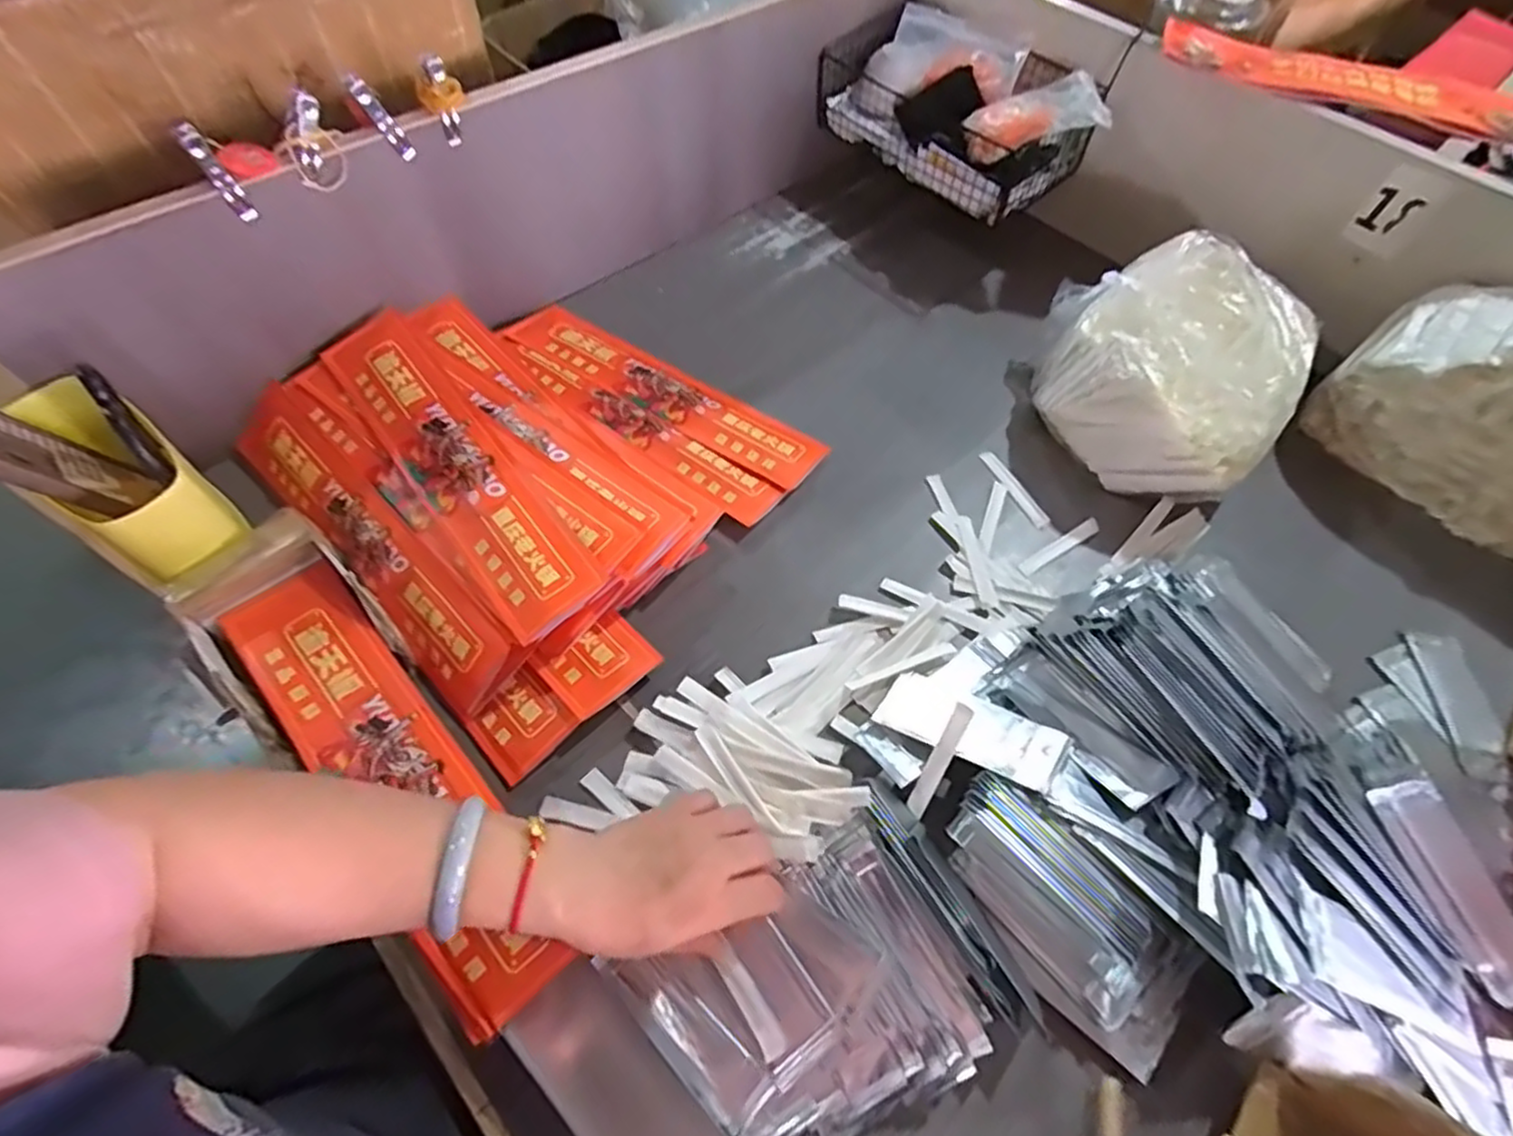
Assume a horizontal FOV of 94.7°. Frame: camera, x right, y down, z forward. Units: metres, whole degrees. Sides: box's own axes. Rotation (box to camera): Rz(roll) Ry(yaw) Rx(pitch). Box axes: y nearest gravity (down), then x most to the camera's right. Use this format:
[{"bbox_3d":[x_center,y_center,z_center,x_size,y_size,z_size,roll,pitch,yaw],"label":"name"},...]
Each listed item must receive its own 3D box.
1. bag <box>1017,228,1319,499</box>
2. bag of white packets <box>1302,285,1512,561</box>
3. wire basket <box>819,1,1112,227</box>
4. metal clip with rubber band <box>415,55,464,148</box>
[{"bbox_3d":[0.381,-0.195,0.652,0.223,0.118,0.253,39,66,19],"label":"bag"},{"bbox_3d":[0.648,-0.129,0.597,0.096,0.172,0.253,-38,67,-21],"label":"bag of white packets"},{"bbox_3d":[0.224,-0.503,0.758,0.156,0.102,0.292,-36,67,-20],"label":"wire basket"},{"bbox_3d":[-0.247,-0.367,0.547,0.031,0.057,0.022,-18,62,-12],"label":"metal clip with rubber band"}]

